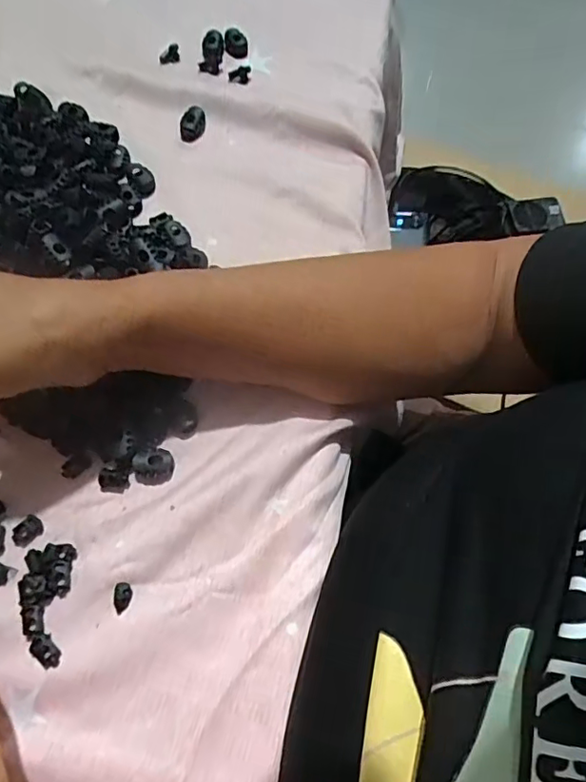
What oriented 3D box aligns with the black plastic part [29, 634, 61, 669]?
[{"bbox_3d":[-0.124,0.131,0.281,0.017,0.004,0.010,38,72,14],"label":"black plastic part"}]

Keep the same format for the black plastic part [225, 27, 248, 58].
[{"bbox_3d":[-0.046,-0.281,0.454,0.019,0.015,0.021,-4,67,-3],"label":"black plastic part"}]

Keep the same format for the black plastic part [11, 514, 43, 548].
[{"bbox_3d":[-0.144,0.076,0.303,0.011,0.005,0.017,31,70,11],"label":"black plastic part"}]

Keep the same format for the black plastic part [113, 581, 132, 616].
[{"bbox_3d":[-0.089,0.107,0.290,0.009,0.004,0.015,3,67,0],"label":"black plastic part"}]

